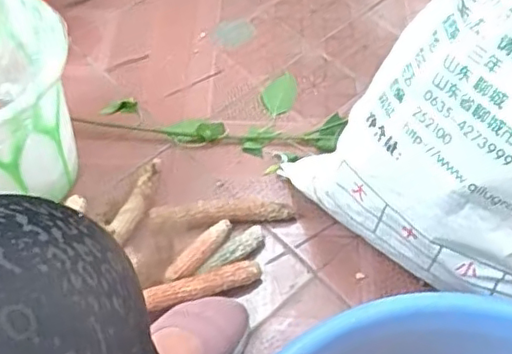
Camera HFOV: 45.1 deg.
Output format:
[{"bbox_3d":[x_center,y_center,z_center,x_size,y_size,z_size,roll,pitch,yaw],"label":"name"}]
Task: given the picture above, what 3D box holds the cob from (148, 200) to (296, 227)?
[{"bbox_3d":[-0.044,0.048,0.838,0.191,0.022,0.030,-5,56,-3],"label":"cob"}]

